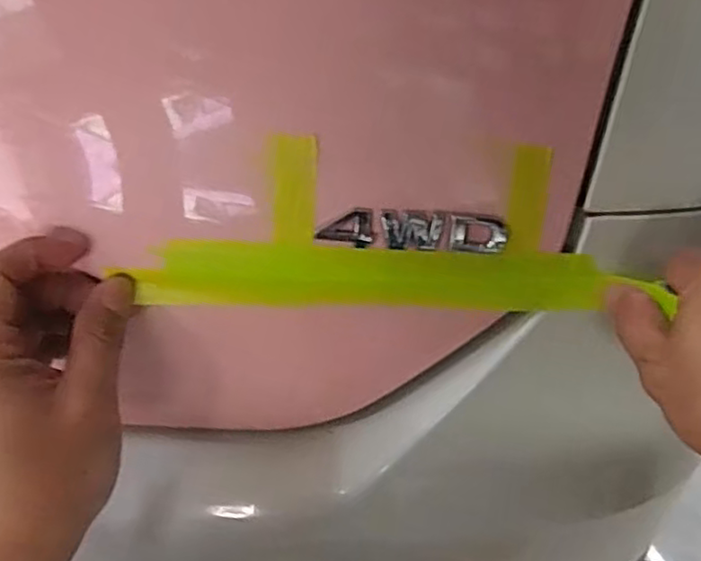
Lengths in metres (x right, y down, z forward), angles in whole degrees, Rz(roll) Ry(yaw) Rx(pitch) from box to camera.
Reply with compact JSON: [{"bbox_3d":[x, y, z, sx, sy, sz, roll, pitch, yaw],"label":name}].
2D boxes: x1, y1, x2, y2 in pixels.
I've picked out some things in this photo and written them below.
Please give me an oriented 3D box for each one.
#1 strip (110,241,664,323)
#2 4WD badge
[{"bbox_3d":[0.026,-0.001,0.312,0.237,0.030,0.006,1,23,-4],"label":"strip"},{"bbox_3d":[0.030,-0.022,0.303,0.086,0.017,0.005,3,8,-5],"label":"4WD badge"}]

